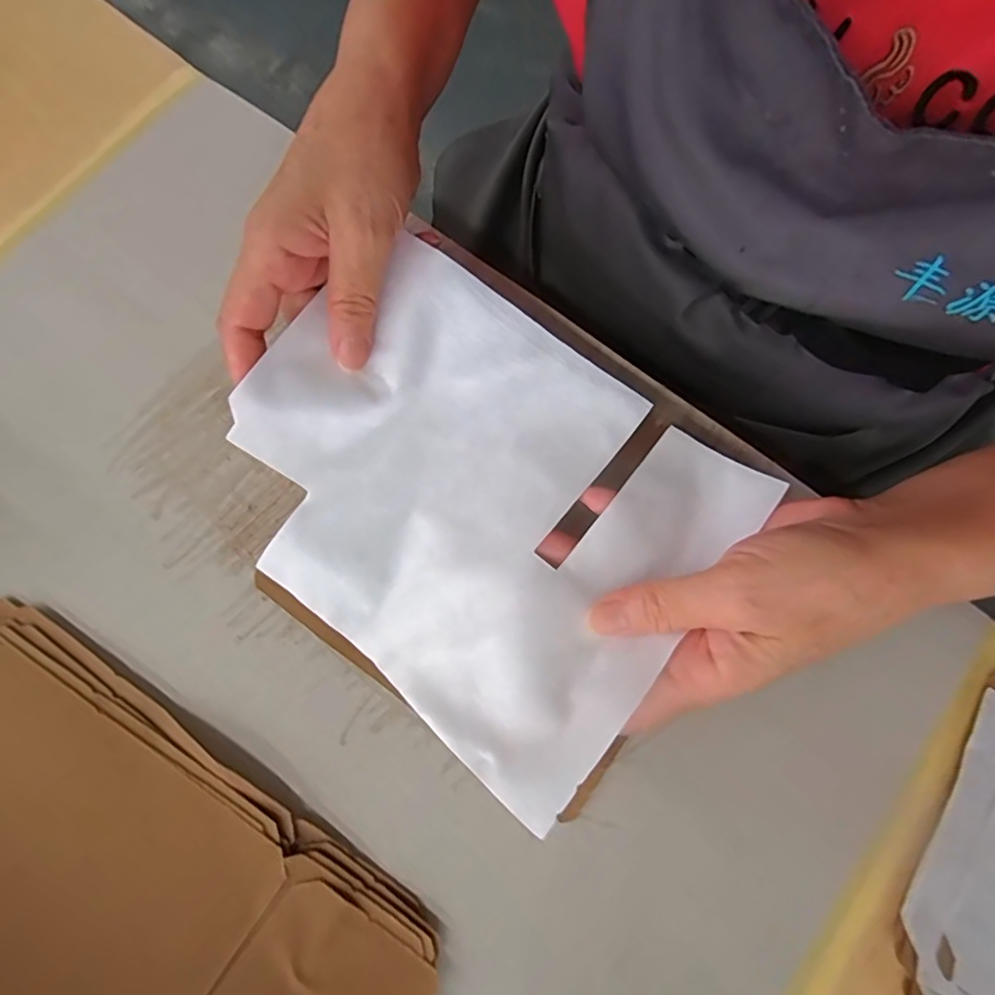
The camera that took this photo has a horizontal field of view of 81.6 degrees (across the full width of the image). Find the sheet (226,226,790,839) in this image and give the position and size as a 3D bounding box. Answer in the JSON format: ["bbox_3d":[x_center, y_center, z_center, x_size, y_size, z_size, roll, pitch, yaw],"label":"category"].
[{"bbox_3d":[-0.014,0.000,0.263,0.207,0.050,0.167,37,78,7],"label":"sheet"}]

